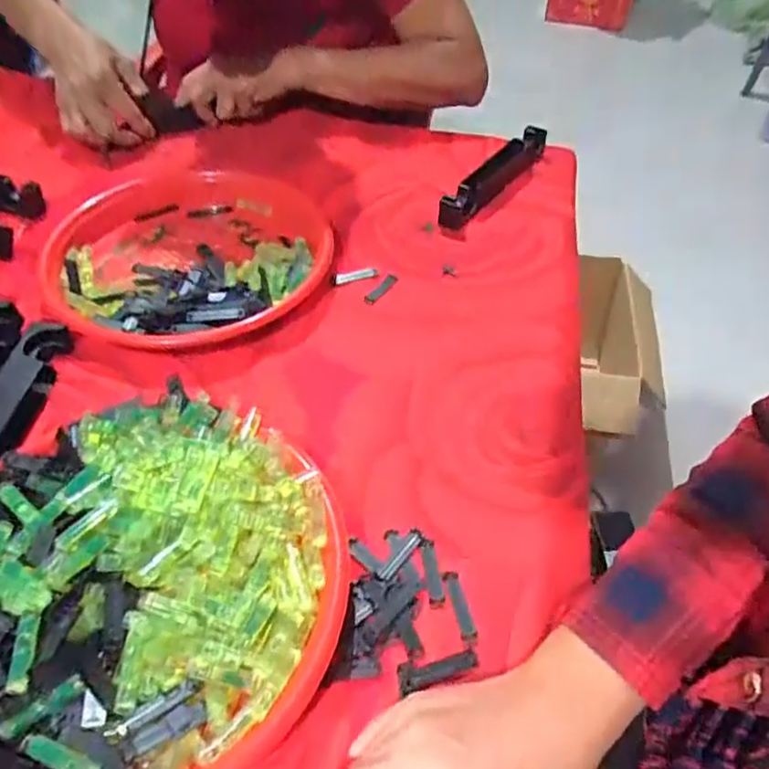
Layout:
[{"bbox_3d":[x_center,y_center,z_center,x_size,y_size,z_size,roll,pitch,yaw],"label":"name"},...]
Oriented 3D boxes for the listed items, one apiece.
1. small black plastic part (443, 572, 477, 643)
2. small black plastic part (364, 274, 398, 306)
[{"bbox_3d":[0.046,0.133,0.386,0.009,0.004,0.044,-9,48,-10],"label":"small black plastic part"},{"bbox_3d":[-0.003,-0.088,0.587,0.012,0.004,0.042,28,52,22],"label":"small black plastic part"}]

